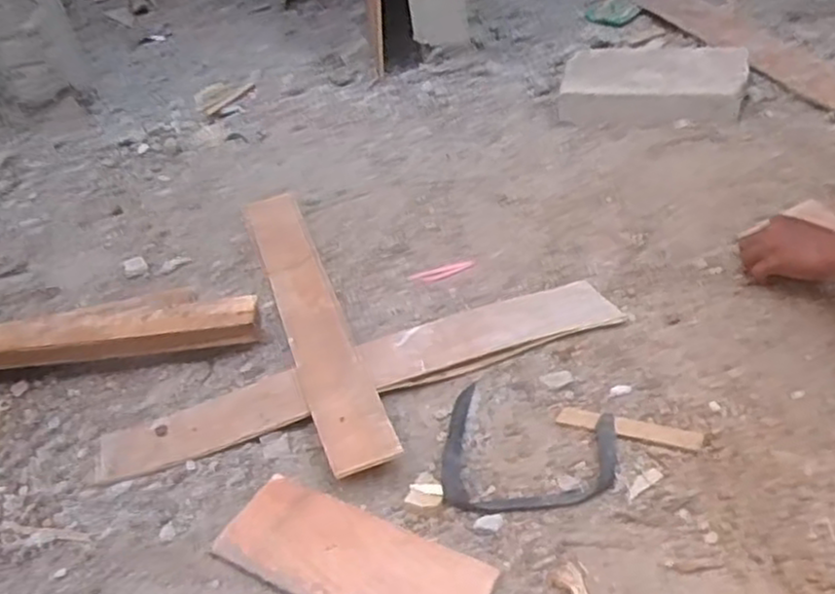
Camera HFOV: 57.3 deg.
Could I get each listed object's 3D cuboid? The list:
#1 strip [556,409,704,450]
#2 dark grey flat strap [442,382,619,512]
[{"bbox_3d":[0.251,0.157,0.910,0.165,0.008,0.025,9,43,19],"label":"strip"},{"bbox_3d":[0.133,0.179,0.901,0.197,0.019,0.190,3,42,12],"label":"dark grey flat strap"}]

